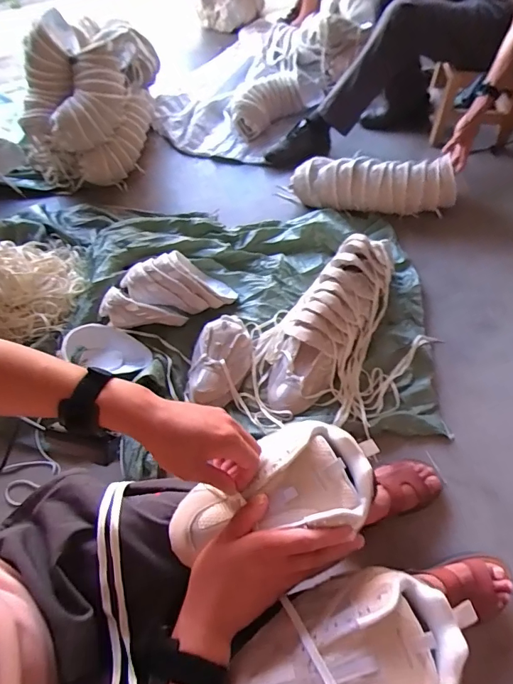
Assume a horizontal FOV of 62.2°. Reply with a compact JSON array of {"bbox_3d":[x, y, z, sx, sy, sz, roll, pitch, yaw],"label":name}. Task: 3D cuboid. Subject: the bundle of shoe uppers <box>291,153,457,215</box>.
[{"bbox_3d":[0.382,-0.513,1.397,0.519,0.150,0.123,5,58,6],"label":"bundle of shoe uppers"}]

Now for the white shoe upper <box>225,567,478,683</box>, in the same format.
[{"bbox_3d":[0.086,0.298,0.389,0.233,0.066,0.137,-17,58,-8],"label":"white shoe upper"}]

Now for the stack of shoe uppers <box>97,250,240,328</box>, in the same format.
[{"bbox_3d":[-0.242,-0.144,1.130,0.335,0.095,0.175,-30,61,-16],"label":"stack of shoe uppers"}]

